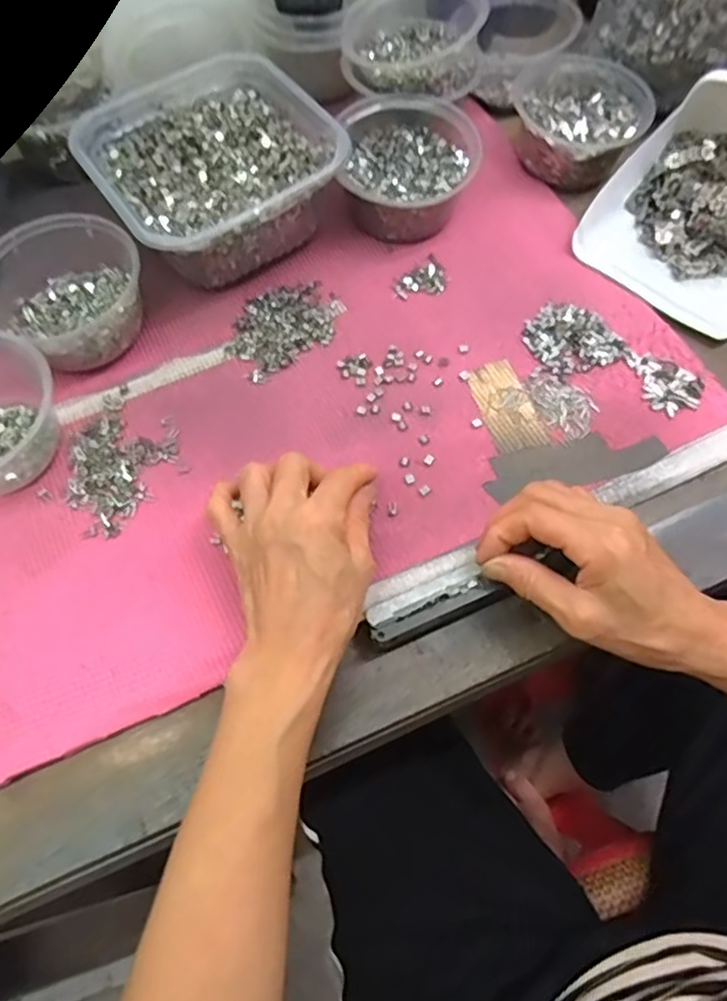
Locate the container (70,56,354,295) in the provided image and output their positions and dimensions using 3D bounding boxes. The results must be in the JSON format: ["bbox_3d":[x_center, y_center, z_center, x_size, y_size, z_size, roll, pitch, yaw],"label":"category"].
[{"bbox_3d":[-0.121,-0.257,0.503,0.168,0.070,0.182,-34,69,-13],"label":"container"}]

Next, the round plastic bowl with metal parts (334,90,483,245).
[{"bbox_3d":[0.036,-0.263,0.506,0.106,0.059,0.118,-2,66,1],"label":"round plastic bowl with metal parts"}]

